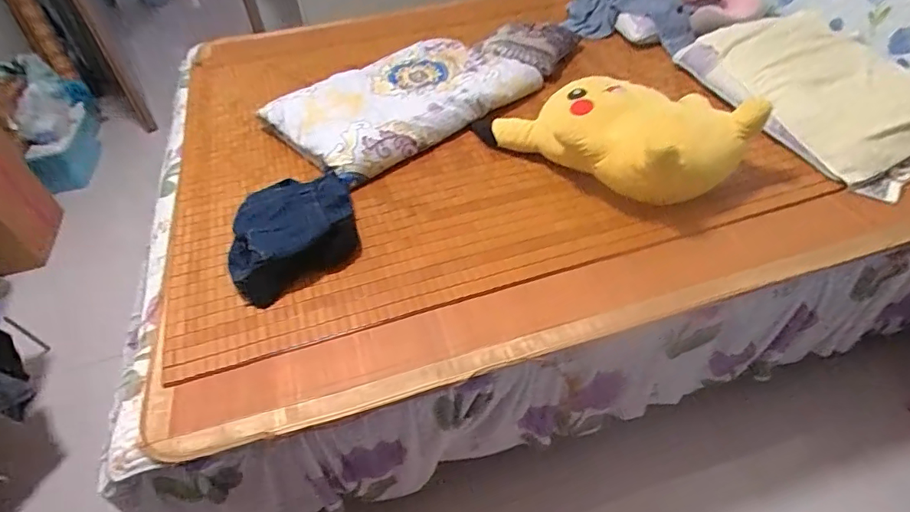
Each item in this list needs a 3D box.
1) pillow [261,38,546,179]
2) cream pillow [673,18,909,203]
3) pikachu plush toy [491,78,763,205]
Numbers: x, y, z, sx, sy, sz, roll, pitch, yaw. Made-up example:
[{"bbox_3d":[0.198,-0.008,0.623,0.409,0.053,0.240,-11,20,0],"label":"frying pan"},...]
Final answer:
[{"bbox_3d":[-0.139,-0.489,1.489,0.749,0.138,0.432,-35,54,-25],"label":"pillow"},{"bbox_3d":[0.954,-0.453,1.318,0.390,0.116,0.716,-18,48,-13],"label":"cream pillow"},{"bbox_3d":[0.387,-0.305,1.212,0.318,0.178,0.529,-34,53,-26],"label":"pikachu plush toy"}]

